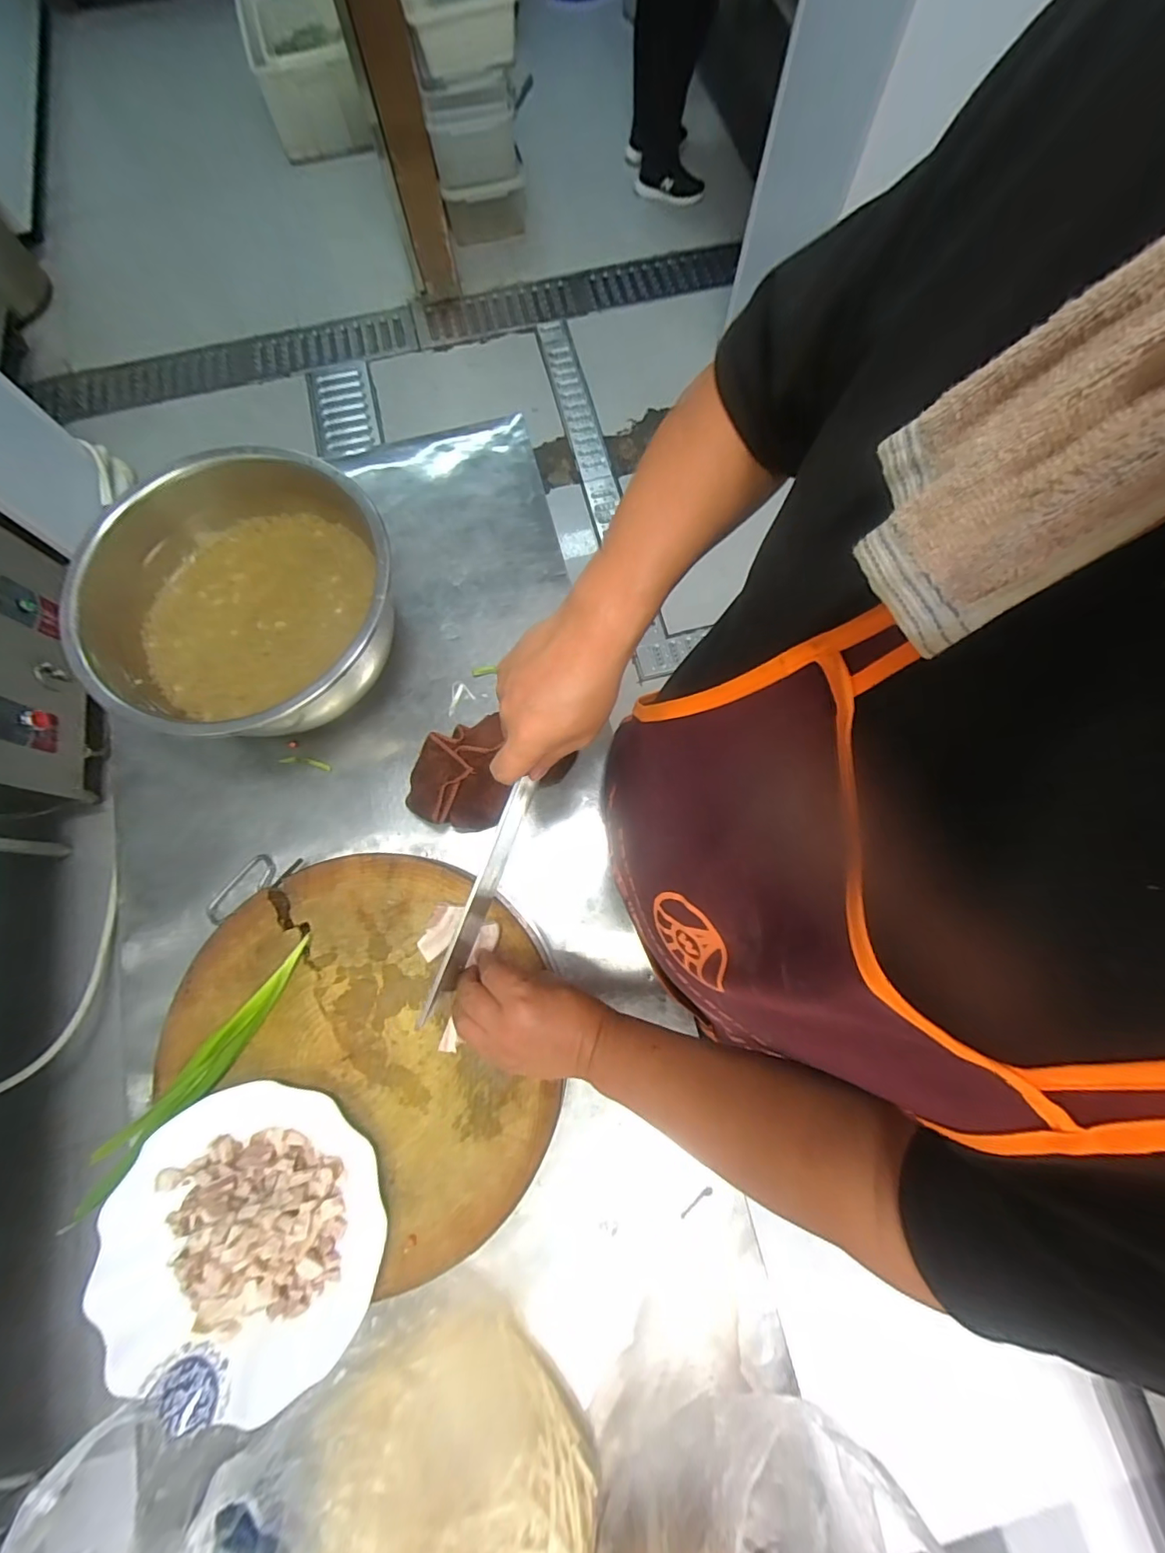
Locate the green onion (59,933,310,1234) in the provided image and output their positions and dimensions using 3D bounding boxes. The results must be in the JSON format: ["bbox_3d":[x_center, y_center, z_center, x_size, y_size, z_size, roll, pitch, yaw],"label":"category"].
[{"bbox_3d":[-0.334,0.258,0.457,0.032,0.025,0.255,39,80,9],"label":"green onion"}]

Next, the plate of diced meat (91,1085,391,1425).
[{"bbox_3d":[-0.274,0.373,0.417,0.202,0.050,0.214,0,76,0],"label":"plate of diced meat"}]

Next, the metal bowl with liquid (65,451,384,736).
[{"bbox_3d":[-0.366,-0.183,0.592,0.321,0.133,0.309,0,76,0],"label":"metal bowl with liquid"}]

